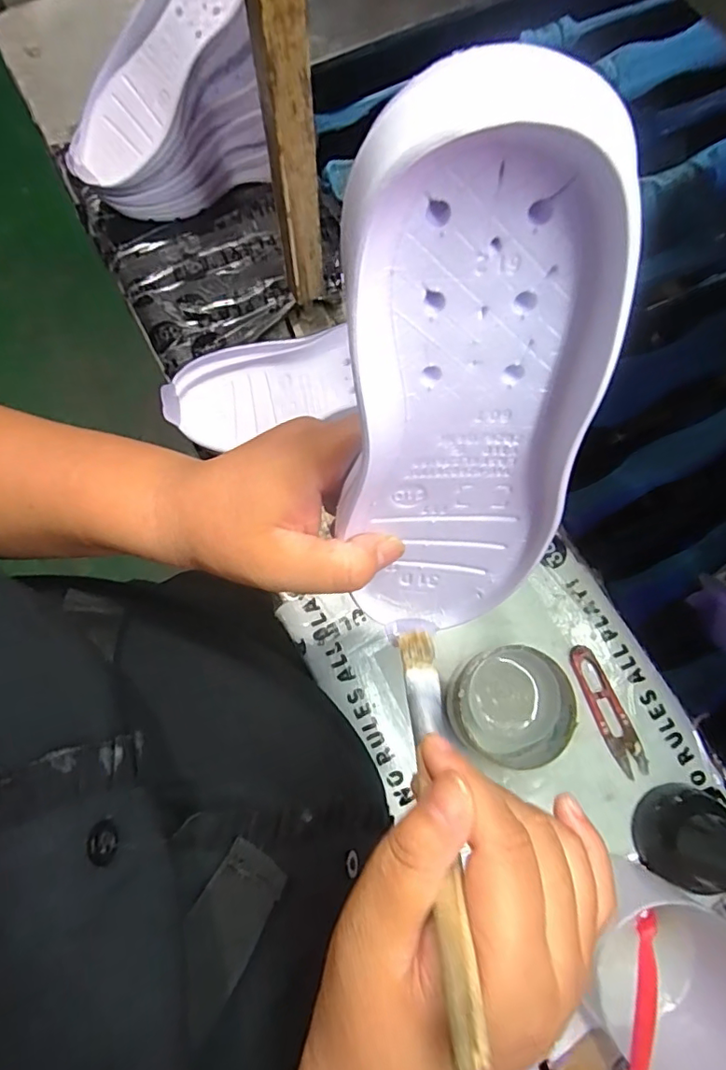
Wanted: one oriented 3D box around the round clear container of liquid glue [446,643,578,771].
[{"bbox_3d":[0.108,0.126,0.399,0.079,0.053,0.081,0,75,-1],"label":"round clear container of liquid glue"}]

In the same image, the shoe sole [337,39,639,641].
[{"bbox_3d":[0.033,-0.023,0.192,0.073,0.219,0.025,-8,52,-4],"label":"shoe sole"}]

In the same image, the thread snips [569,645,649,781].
[{"bbox_3d":[0.192,0.136,0.420,0.023,0.007,0.102,-20,76,-7],"label":"thread snips"}]

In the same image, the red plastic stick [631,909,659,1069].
[{"bbox_3d":[0.162,0.276,0.313,0.008,0.017,0.138,46,34,10],"label":"red plastic stick"}]

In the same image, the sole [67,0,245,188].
[{"bbox_3d":[-0.185,-0.408,0.469,0.219,0.029,0.085,-45,79,19],"label":"sole"}]

